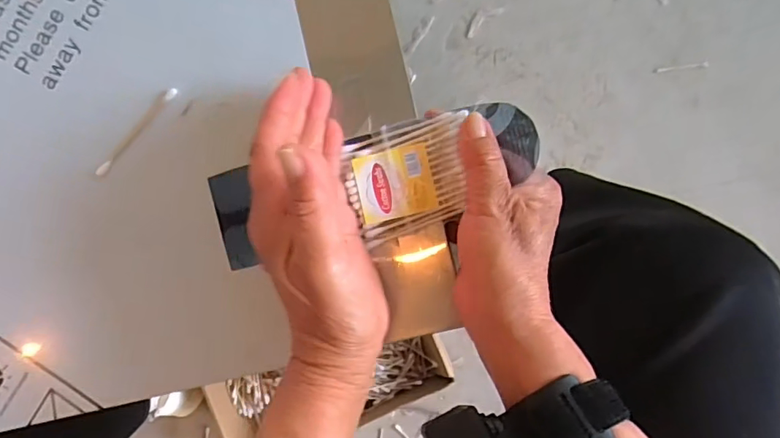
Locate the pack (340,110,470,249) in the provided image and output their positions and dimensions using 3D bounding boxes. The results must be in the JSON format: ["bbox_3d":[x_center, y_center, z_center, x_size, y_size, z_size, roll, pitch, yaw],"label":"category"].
[{"bbox_3d":[0.013,-0.025,0.302,0.070,0.012,0.062,-16,92,2],"label":"pack"}]

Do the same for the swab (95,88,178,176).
[{"bbox_3d":[-0.158,-0.054,0.317,0.008,0.004,0.071,44,93,-1],"label":"swab"}]

